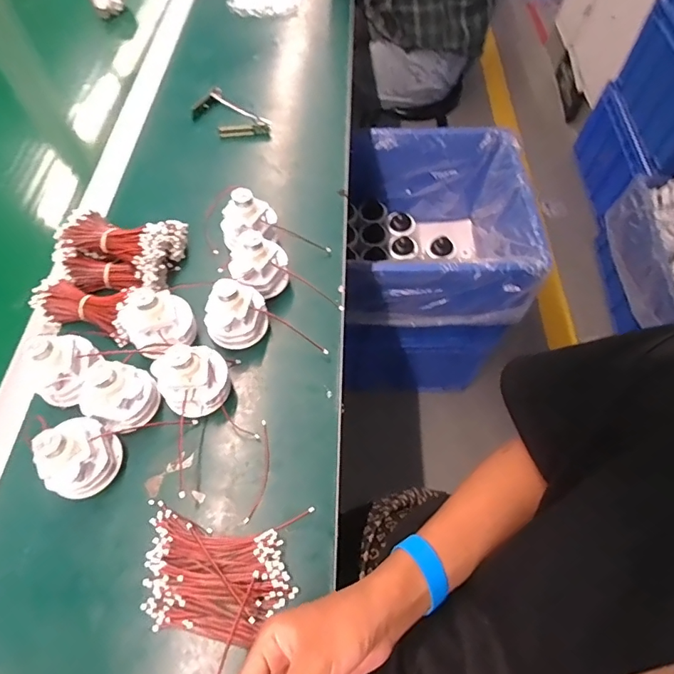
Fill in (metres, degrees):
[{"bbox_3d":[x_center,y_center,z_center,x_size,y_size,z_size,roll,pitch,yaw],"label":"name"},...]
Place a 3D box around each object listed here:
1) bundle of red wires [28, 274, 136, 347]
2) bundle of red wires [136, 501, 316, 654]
[{"bbox_3d":[-0.297,-0.038,0.545,0.118,0.033,0.057,17,60,8],"label":"bundle of red wires"},{"bbox_3d":[-0.109,0.214,0.421,0.141,0.016,0.108,4,59,1],"label":"bundle of red wires"}]

